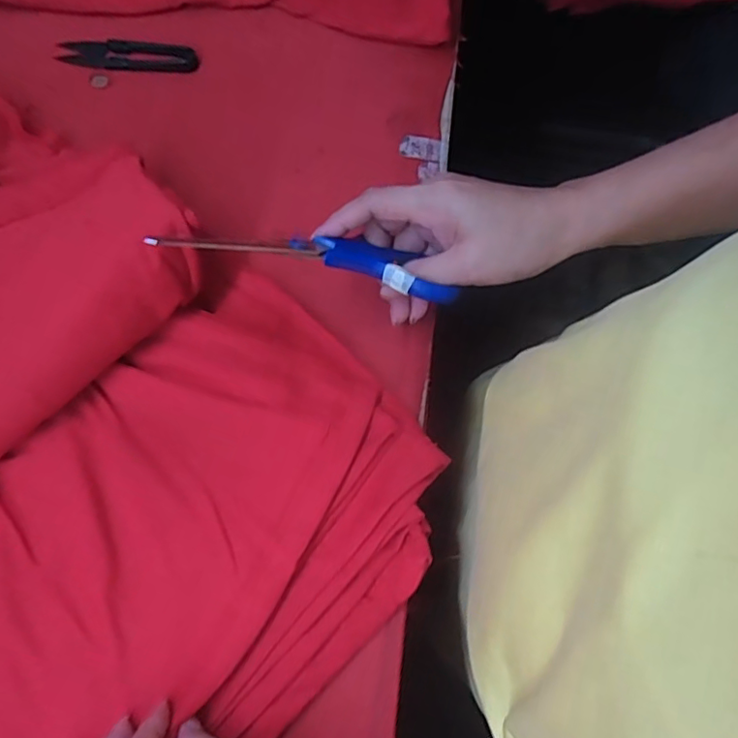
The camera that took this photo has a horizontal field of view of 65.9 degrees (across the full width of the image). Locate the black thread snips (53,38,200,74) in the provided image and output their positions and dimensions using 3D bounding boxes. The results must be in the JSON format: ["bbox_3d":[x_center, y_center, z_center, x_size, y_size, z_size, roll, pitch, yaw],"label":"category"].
[{"bbox_3d":[-0.179,-0.235,0.427,0.100,0.006,0.024,1,75,-1],"label":"black thread snips"}]

